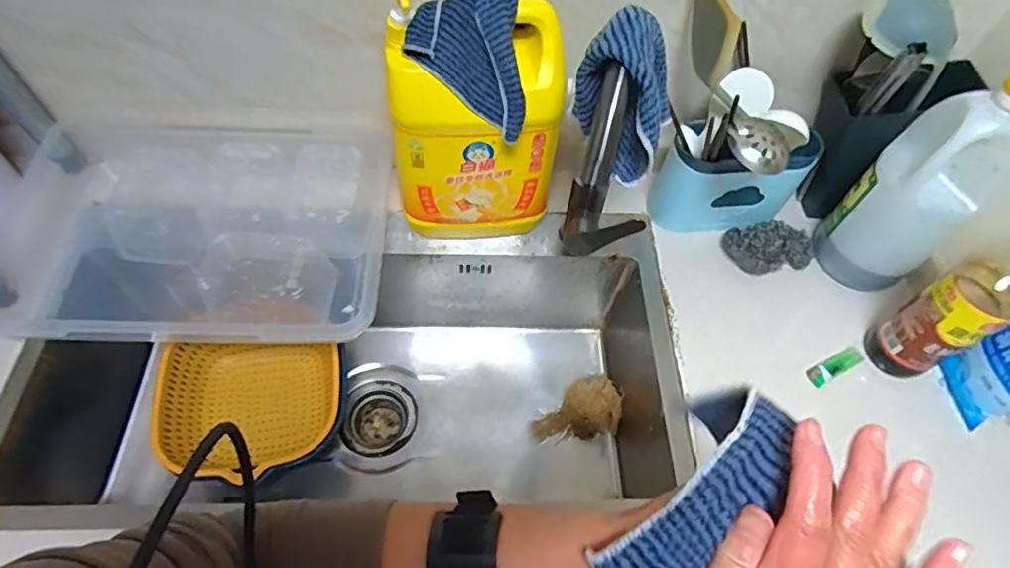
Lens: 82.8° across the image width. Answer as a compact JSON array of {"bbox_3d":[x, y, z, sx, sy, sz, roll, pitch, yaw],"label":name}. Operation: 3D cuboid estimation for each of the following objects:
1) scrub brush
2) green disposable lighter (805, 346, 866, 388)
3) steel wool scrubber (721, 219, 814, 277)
[{"bbox_3d":[0.107,0.189,0.818,0.129,0.054,0.090,-30,65,-20],"label":"scrub brush"},{"bbox_3d":[0.400,0.099,0.693,0.084,0.015,0.024,-24,63,-17],"label":"green disposable lighter"},{"bbox_3d":[0.356,-0.049,0.760,0.125,0.036,0.068,-3,59,-5],"label":"steel wool scrubber"}]

